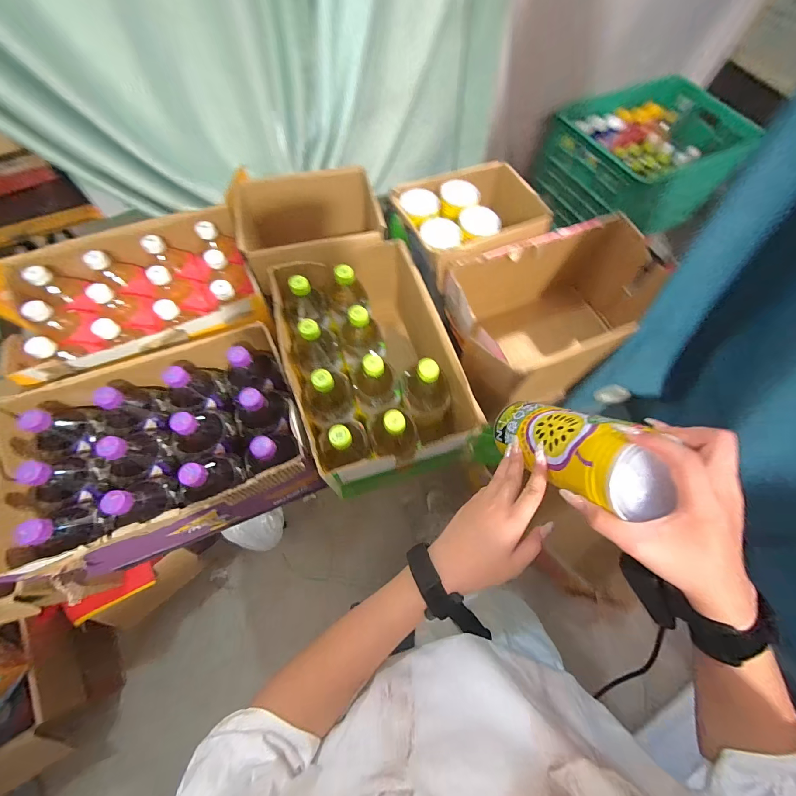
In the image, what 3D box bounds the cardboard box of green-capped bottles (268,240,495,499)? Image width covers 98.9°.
[{"bbox_3d":[-0.057,-0.061,0.646,0.260,0.206,0.414,-15,68,-8],"label":"cardboard box of green-capped bottles"}]

